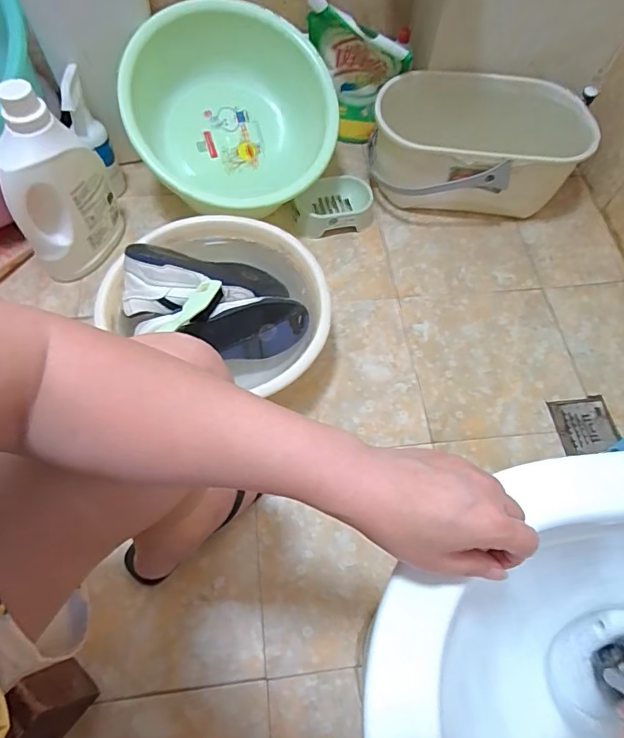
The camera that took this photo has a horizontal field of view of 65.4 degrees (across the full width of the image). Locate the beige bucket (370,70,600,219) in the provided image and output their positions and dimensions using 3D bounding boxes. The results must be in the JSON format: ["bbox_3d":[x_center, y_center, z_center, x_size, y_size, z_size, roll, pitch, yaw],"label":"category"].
[{"bbox_3d":[0.320,-0.441,0.986,0.394,0.230,0.215,5,64,1],"label":"beige bucket"}]

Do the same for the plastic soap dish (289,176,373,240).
[{"bbox_3d":[0.041,-0.337,1.006,0.169,0.073,0.109,-9,64,-6],"label":"plastic soap dish"}]

